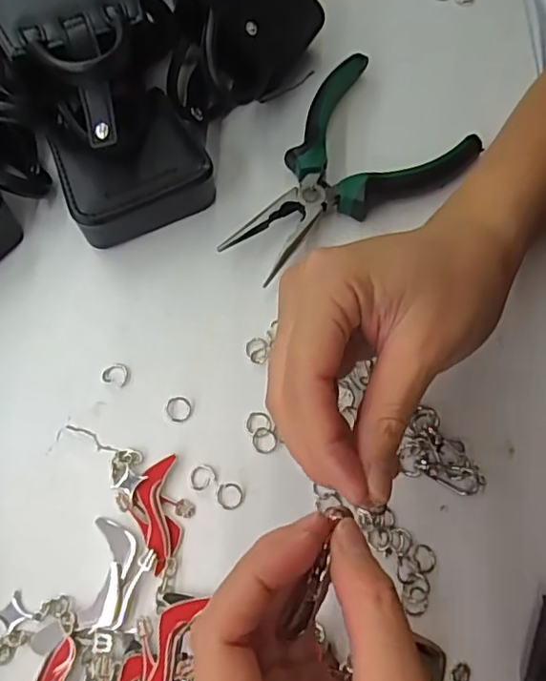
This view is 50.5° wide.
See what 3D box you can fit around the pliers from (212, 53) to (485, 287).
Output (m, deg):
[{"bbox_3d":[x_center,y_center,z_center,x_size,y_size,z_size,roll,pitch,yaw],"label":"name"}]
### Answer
[{"bbox_3d":[0.037,-0.090,0.327,0.097,0.024,0.146,39,75,13],"label":"pliers"}]

